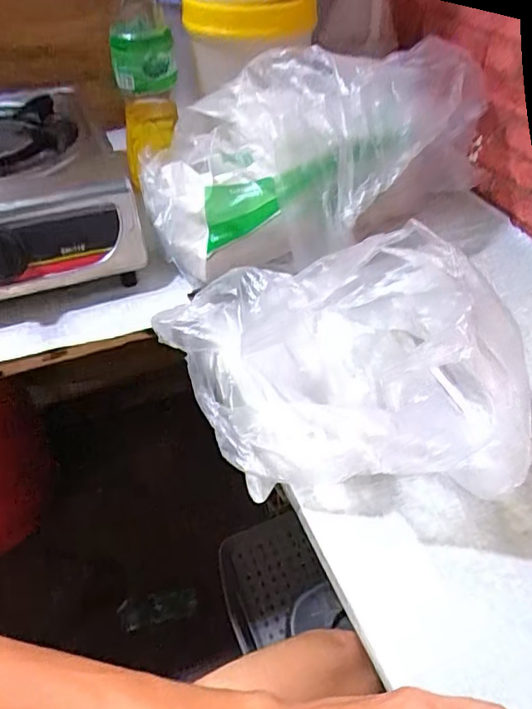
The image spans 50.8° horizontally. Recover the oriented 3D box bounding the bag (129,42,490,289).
[{"bbox_3d":[0.067,-0.230,0.635,0.393,0.185,0.189,-29,52,-27],"label":"bag"}]

